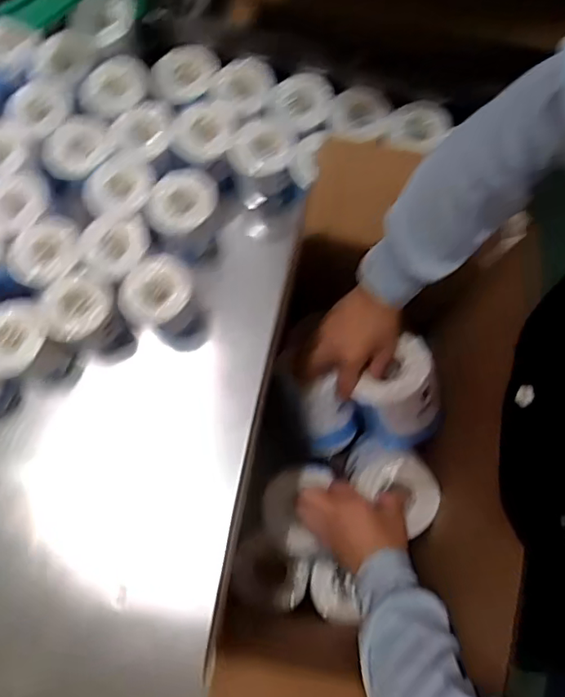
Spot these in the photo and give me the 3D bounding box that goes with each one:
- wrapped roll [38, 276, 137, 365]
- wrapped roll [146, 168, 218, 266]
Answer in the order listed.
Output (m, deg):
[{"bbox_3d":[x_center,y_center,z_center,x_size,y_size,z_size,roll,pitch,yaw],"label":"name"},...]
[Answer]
[{"bbox_3d":[-0.292,-0.040,0.840,0.100,0.163,0.096,-39,79,-10],"label":"wrapped roll"},{"bbox_3d":[-0.152,-0.207,0.868,0.098,0.122,0.104,0,75,-1],"label":"wrapped roll"}]

